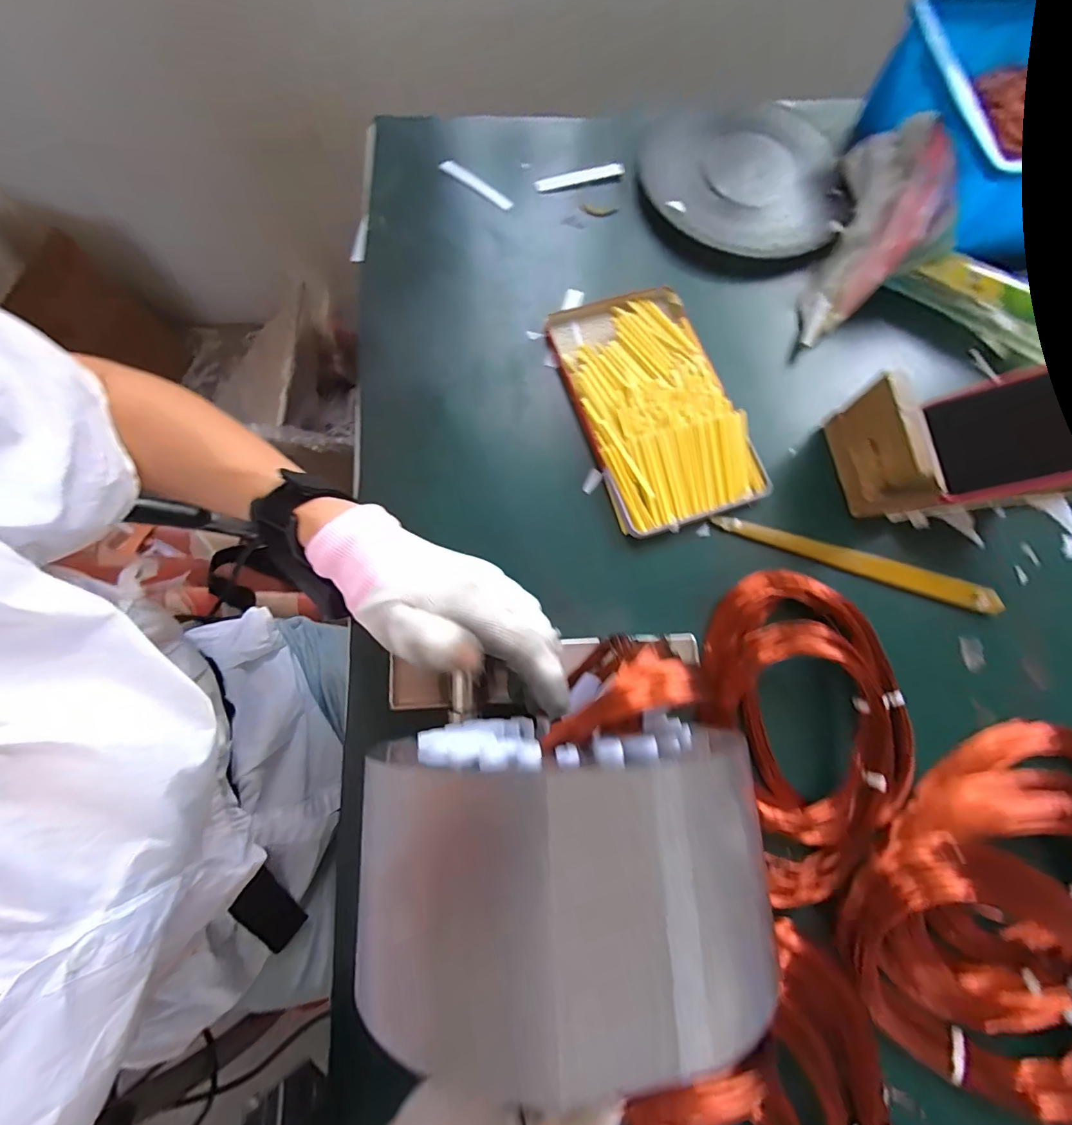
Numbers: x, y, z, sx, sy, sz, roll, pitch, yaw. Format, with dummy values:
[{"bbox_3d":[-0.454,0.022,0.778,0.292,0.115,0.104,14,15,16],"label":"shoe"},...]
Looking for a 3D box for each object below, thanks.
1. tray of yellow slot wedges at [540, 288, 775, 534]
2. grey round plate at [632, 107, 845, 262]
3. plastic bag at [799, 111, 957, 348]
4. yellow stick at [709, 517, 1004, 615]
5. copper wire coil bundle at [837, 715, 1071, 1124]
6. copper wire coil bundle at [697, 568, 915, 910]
[{"bbox_3d":[0.093,-0.128,0.357,0.116,0.015,0.201,-17,76,-5],"label":"tray of yellow slot wedges"},{"bbox_3d":[0.189,-0.371,0.426,0.175,0.013,0.180,0,75,-1],"label":"grey round plate"},{"bbox_3d":[0.288,-0.270,0.377,0.084,0.054,0.197,22,90,5],"label":"plastic bag"},{"bbox_3d":[0.239,-0.001,0.339,0.210,0.006,0.020,17,73,4],"label":"yellow stick"},{"bbox_3d":[0.296,0.204,0.268,0.225,0.037,0.157,-41,79,-11],"label":"copper wire coil bundle"},{"bbox_3d":[0.183,0.098,0.296,0.139,0.025,0.185,-19,76,-6],"label":"copper wire coil bundle"}]

